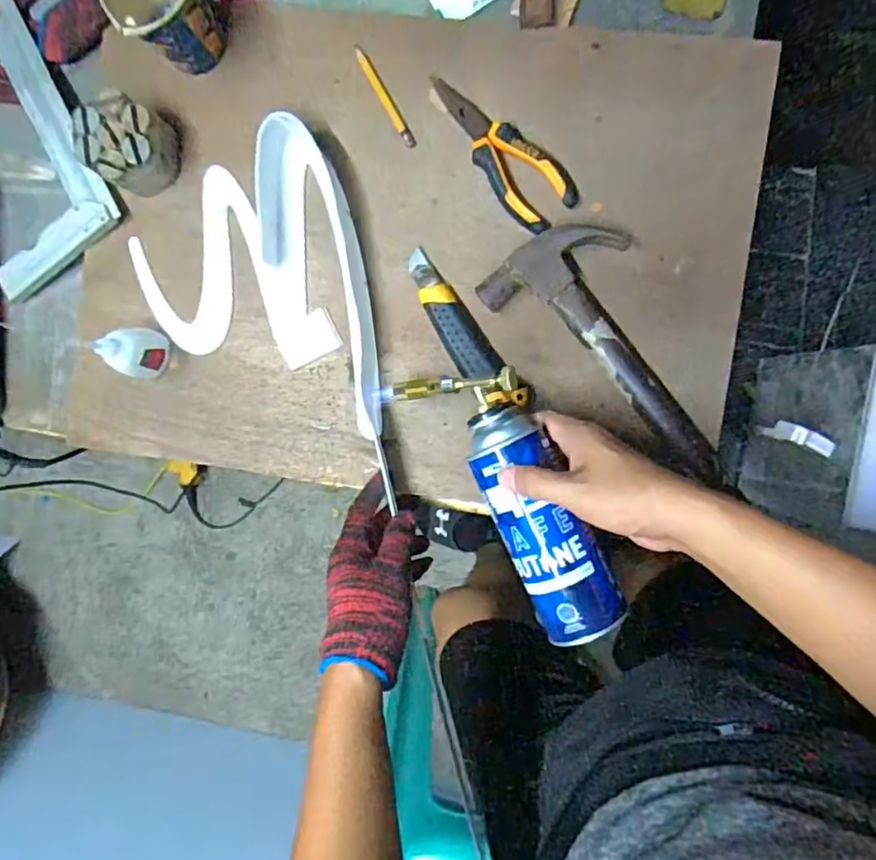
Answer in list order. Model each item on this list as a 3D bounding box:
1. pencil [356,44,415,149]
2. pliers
[{"bbox_3d":[-0.047,-0.293,0.536,0.010,0.004,0.100,-30,90,8],"label":"pencil"},{"bbox_3d":[0.053,-0.241,0.520,0.057,0.015,0.157,-42,88,8],"label":"pliers"}]

